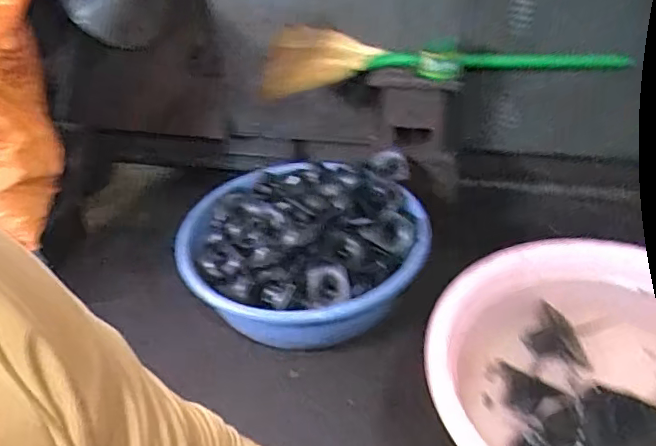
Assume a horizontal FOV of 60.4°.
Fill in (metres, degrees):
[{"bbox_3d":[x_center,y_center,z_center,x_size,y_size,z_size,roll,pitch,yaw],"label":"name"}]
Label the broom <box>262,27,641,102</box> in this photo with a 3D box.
[{"bbox_3d":[0.300,-0.443,1.585,1.025,0.138,0.154,3,39,8],"label":"broom"}]

